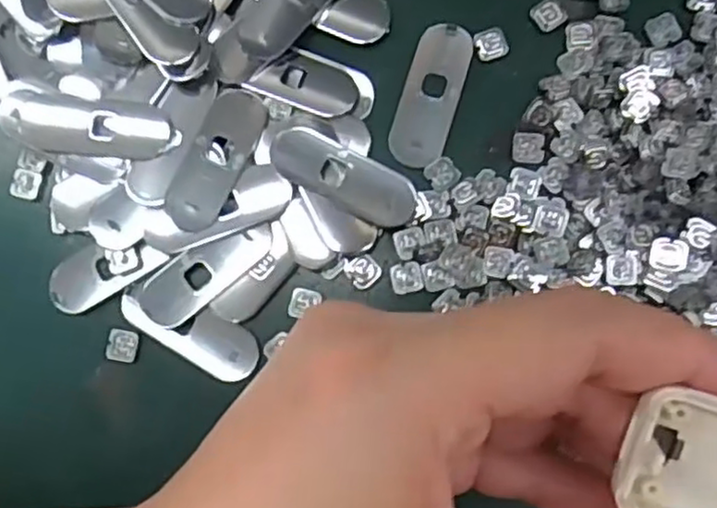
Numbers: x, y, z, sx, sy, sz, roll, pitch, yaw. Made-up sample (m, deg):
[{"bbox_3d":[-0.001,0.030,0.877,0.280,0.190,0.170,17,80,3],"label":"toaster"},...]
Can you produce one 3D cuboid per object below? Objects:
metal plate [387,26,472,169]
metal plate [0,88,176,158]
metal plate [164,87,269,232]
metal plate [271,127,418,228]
[{"bbox_3d":[0.025,-0.054,0.236,0.019,0.004,0.049,17,86,5],"label":"metal plate"},{"bbox_3d":[-0.092,-0.043,0.235,0.060,0.007,0.020,10,86,5],"label":"metal plate"},{"bbox_3d":[-0.047,-0.032,0.232,0.019,0.004,0.050,25,79,-2],"label":"metal plate"},{"bbox_3d":[-0.005,-0.025,0.231,0.051,0.004,0.018,28,83,0],"label":"metal plate"}]

